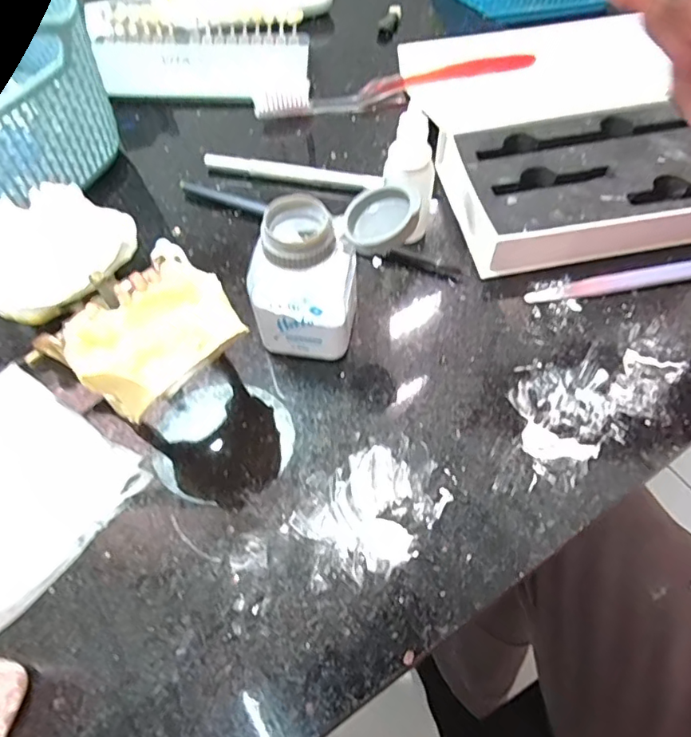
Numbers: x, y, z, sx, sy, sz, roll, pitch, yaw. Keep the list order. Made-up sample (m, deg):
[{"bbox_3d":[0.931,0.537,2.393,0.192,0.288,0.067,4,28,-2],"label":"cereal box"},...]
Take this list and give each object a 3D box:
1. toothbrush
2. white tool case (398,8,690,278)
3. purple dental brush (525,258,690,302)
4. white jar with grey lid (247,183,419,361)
[{"bbox_3d":[0.033,-0.185,0.349,0.185,0.015,0.015,-14,60,-6],"label":"toothbrush"},{"bbox_3d":[0.154,-0.151,0.314,0.213,0.030,0.199,-8,60,-4],"label":"white tool case"},{"bbox_3d":[0.160,-0.047,0.269,0.138,0.006,0.012,-9,60,-4],"label":"purple dental brush"},{"bbox_3d":[-0.007,-0.037,0.229,0.066,0.072,0.037,-5,60,-2],"label":"white jar with grey lid"}]

